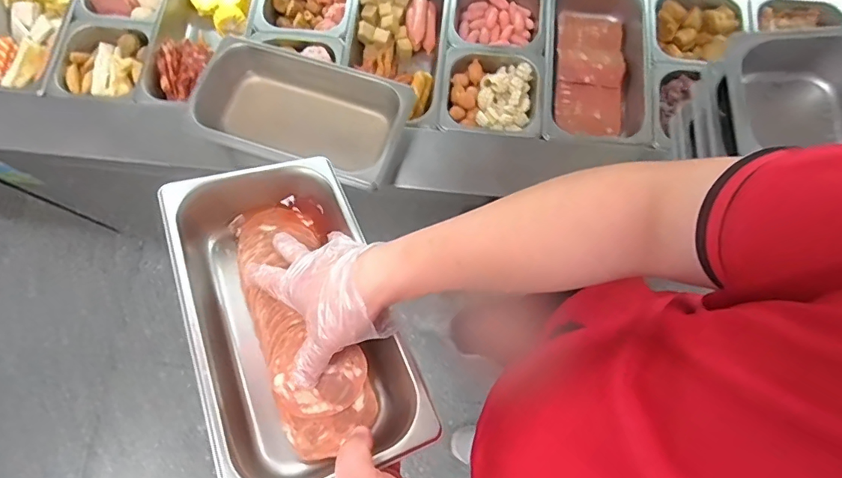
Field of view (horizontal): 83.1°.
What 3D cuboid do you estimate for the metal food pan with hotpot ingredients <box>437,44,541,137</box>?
[{"bbox_3d":[0.121,-0.247,0.837,0.167,0.061,0.165,5,76,3],"label":"metal food pan with hotpot ingredients"}]

